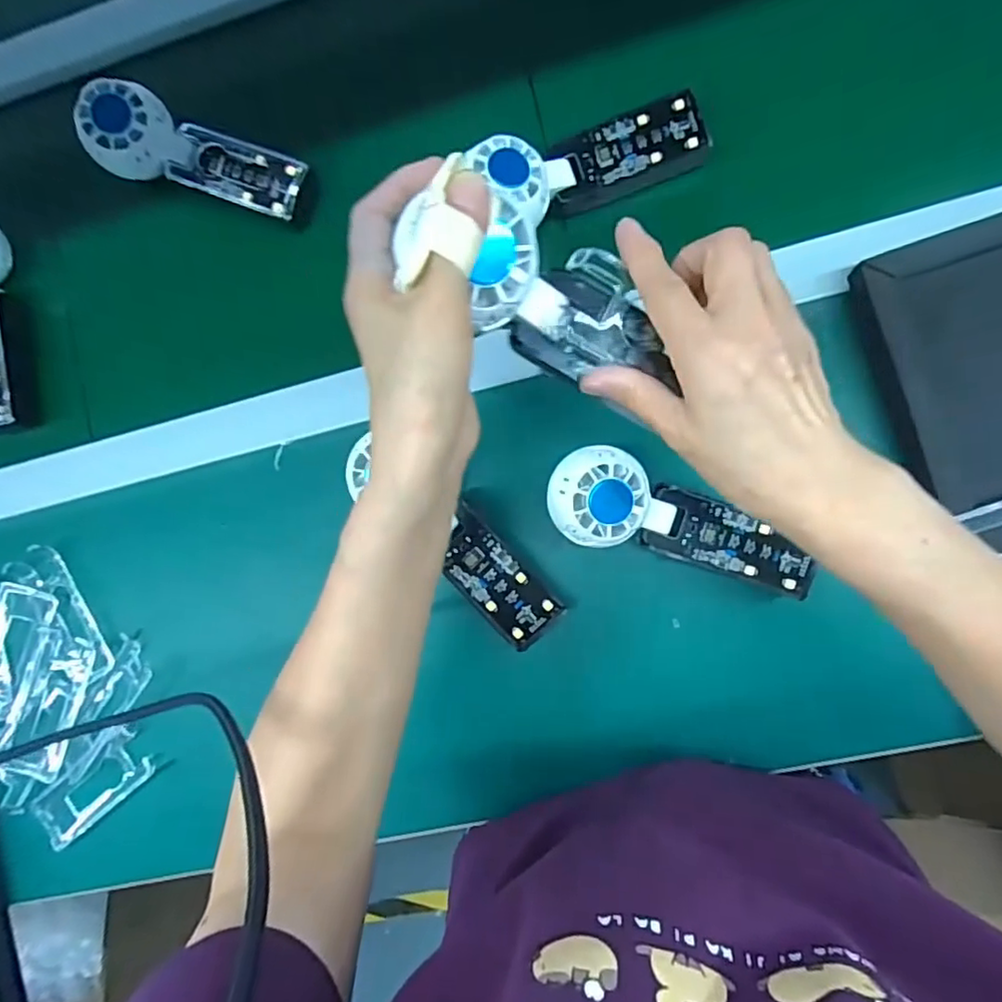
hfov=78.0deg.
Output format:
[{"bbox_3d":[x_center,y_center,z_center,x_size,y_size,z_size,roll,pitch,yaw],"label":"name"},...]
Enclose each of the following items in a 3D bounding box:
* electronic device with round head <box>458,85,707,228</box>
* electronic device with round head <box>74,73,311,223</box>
[{"bbox_3d":[0.057,-0.225,0.414,0.157,0.034,0.048,-16,85,-8],"label":"electronic device with round head"},{"bbox_3d":[-0.219,-0.250,0.449,0.153,0.032,0.056,18,90,-4],"label":"electronic device with round head"}]

